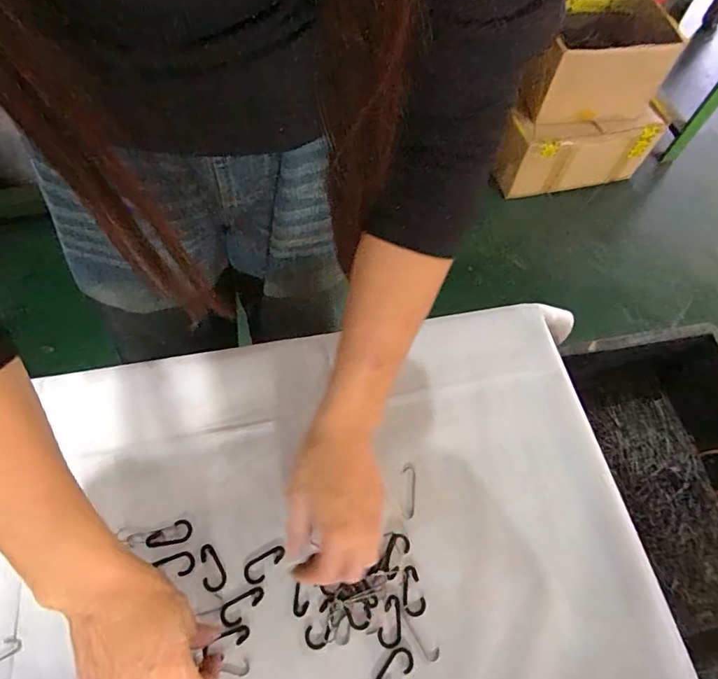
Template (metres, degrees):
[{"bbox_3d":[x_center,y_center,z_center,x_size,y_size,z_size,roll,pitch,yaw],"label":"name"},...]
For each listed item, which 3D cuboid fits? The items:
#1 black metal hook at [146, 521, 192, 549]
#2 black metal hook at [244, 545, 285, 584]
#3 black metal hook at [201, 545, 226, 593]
[{"bbox_3d":[-0.158,0.164,0.408,0.035,0.004,0.017,-25,66,-15],"label":"black metal hook"},{"bbox_3d":[-0.077,0.186,0.402,0.036,0.004,0.019,-26,66,-15],"label":"black metal hook"},{"bbox_3d":[-0.121,0.187,0.400,0.018,0.004,0.037,-20,65,-13],"label":"black metal hook"}]

